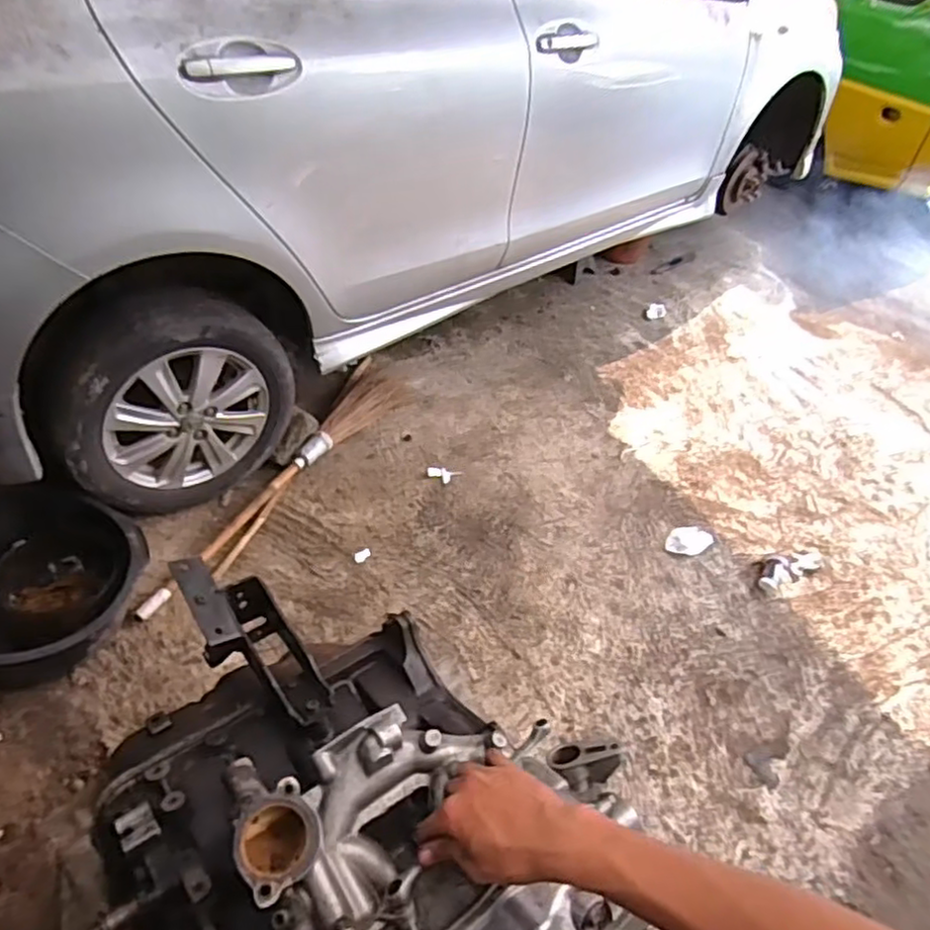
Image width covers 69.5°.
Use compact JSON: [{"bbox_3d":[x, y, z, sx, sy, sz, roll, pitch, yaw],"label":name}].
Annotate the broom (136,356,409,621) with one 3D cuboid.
[{"bbox_3d":[-0.502,0.007,1.873,0.189,0.114,1.063,25,50,16],"label":"broom"}]

